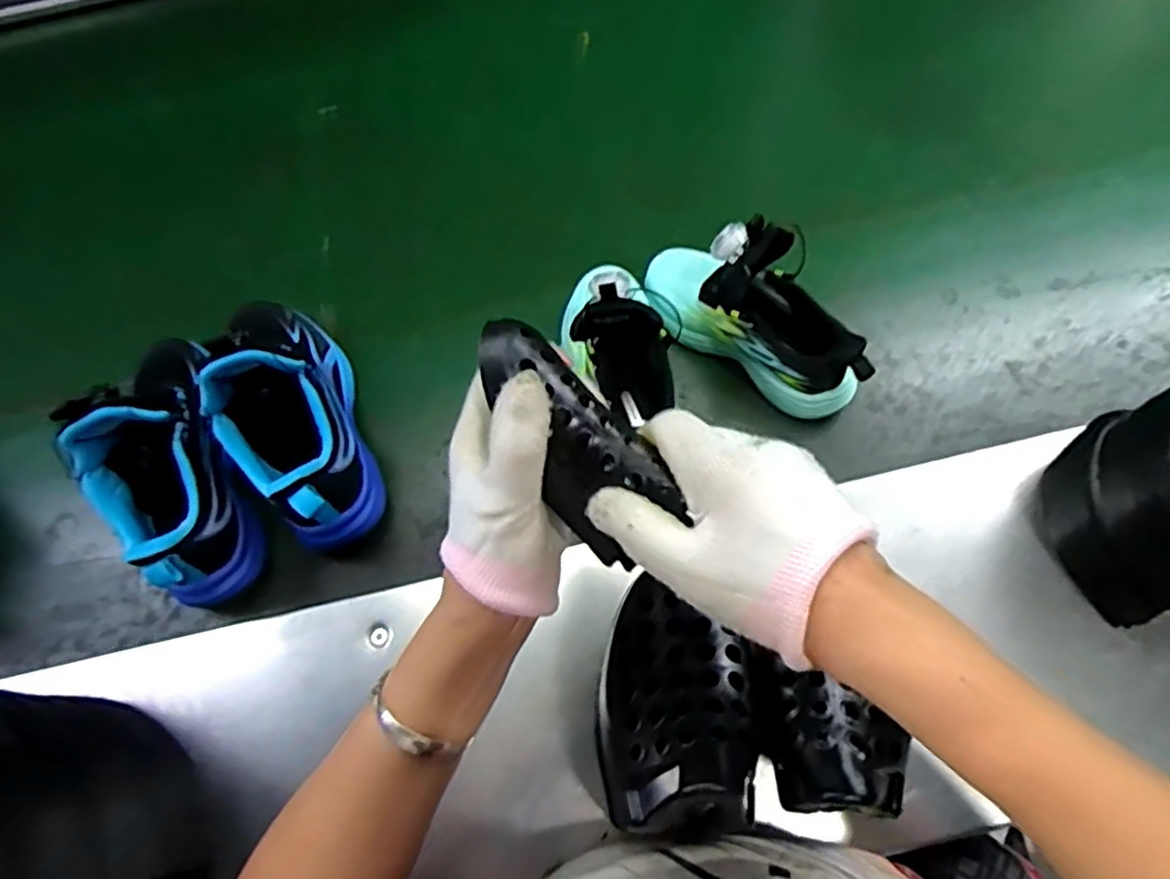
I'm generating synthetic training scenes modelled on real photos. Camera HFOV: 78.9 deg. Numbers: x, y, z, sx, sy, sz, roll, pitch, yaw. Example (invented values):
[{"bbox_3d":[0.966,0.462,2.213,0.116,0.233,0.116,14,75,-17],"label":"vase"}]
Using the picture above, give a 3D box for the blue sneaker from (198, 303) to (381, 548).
[{"bbox_3d":[-0.231,-0.040,0.535,0.091,0.124,0.225,-27,68,-8],"label":"blue sneaker"}]

